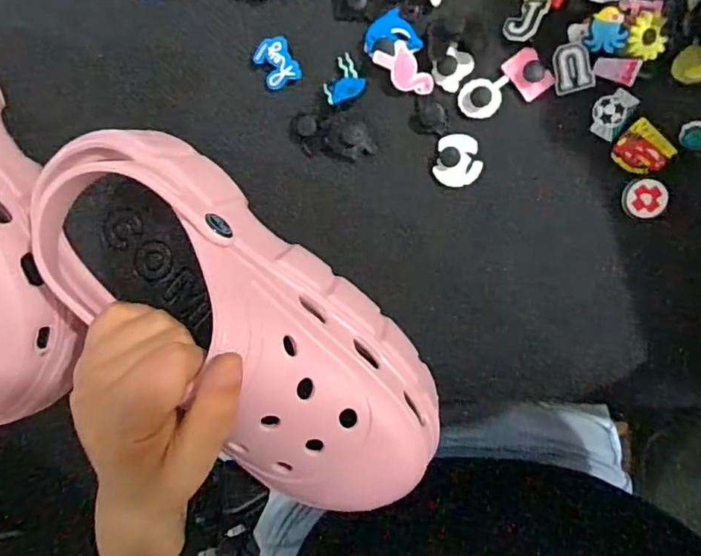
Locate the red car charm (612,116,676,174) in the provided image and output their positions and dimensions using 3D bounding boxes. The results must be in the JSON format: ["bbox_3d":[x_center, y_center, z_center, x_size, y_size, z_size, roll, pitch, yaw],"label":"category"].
[{"bbox_3d":[0.162,-0.070,0.300,0.028,0.004,0.025,41,104,2],"label":"red car charm"}]

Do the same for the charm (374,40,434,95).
[{"bbox_3d":[0.032,-0.119,0.313,0.019,0.010,0.035,-41,89,9],"label":"charm"}]

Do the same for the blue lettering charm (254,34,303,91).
[{"bbox_3d":[-0.044,-0.127,0.322,0.022,0.004,0.027,-23,113,16],"label":"blue lettering charm"}]

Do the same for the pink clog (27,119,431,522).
[{"bbox_3d":[-0.058,0.026,0.278,0.235,0.084,0.098,41,99,1],"label":"pink clog"}]

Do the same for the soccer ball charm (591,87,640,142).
[{"bbox_3d":[0.143,-0.091,0.297,0.018,0.004,0.028,33,99,3],"label":"soccer ball charm"}]

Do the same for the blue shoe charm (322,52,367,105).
[{"bbox_3d":[-0.006,-0.116,0.319,0.023,0.004,0.026,-29,75,0],"label":"blue shoe charm"}]

